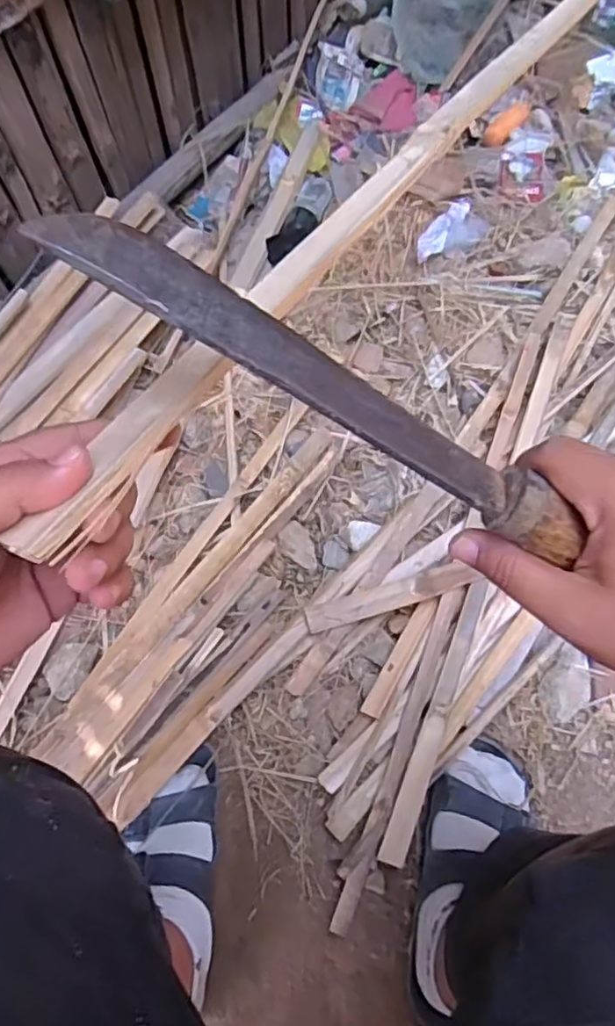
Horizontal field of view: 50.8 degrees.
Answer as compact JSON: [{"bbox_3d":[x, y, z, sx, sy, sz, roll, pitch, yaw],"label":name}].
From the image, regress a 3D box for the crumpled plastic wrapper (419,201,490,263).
[{"bbox_3d":[0.206,-0.414,0.954,0.127,0.023,0.070,-35,70,-14],"label":"crumpled plastic wrapper"}]

